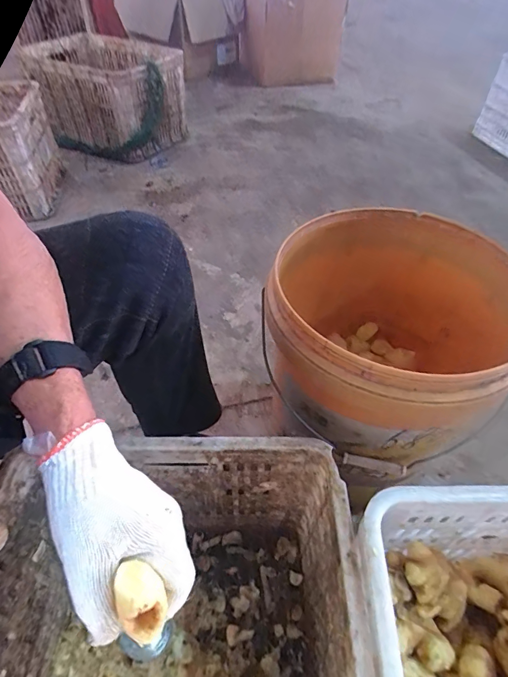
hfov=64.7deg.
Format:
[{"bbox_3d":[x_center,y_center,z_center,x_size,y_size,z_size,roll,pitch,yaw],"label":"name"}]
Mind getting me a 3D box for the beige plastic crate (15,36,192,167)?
[{"bbox_3d":[-0.517,-0.897,1.489,0.473,0.286,0.340,25,53,20],"label":"beige plastic crate"}]

